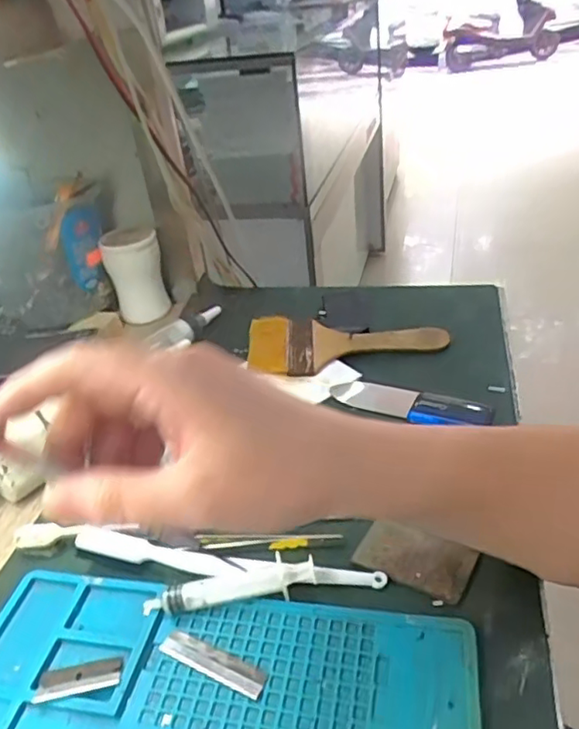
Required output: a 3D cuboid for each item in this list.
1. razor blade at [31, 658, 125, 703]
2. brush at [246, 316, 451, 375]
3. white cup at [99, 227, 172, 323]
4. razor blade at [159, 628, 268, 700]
[{"bbox_3d":[-0.101,0.151,0.292,0.040,0.004,0.018,-8,34,-3],"label":"razor blade"},{"bbox_3d":[0.047,-0.016,0.505,0.162,0.022,0.061,-1,34,7],"label":"brush"},{"bbox_3d":[-0.153,-0.091,0.604,0.052,0.079,0.053,-5,34,3],"label":"white cup"},{"bbox_3d":[-0.038,0.143,0.294,0.057,0.004,0.013,14,38,26],"label":"razor blade"}]

